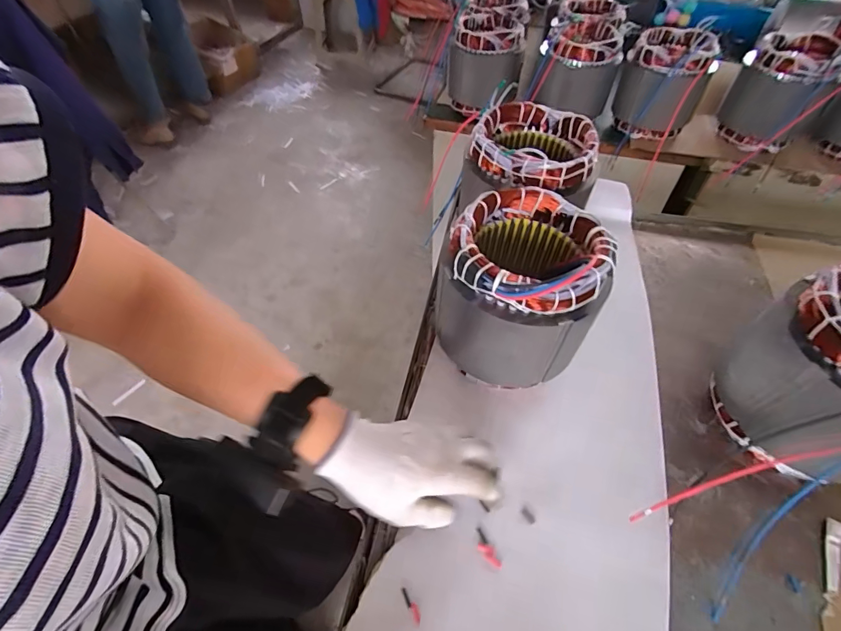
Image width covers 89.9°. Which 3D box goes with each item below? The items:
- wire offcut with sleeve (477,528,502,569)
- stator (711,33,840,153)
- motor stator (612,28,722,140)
[{"bbox_3d":[0.055,0.195,0.352,0.011,0.004,0.032,-28,55,-19],"label":"wire offcut with sleeve"},{"bbox_3d":[0.674,-0.423,0.801,0.150,0.154,0.156,29,57,20],"label":"stator"},{"bbox_3d":[0.492,-0.473,0.853,0.151,0.160,0.150,25,56,17],"label":"motor stator"}]

